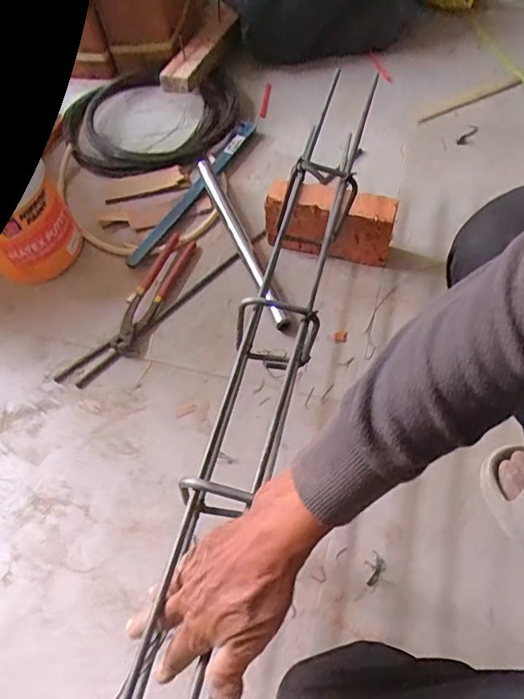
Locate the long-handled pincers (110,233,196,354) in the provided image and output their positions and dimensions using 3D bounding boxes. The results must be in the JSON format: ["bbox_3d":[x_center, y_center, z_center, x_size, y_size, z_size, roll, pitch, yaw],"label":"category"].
[{"bbox_3d":[-0.165,-0.092,0.779,0.054,0.014,0.227,17,62,14],"label":"long-handled pincers"}]

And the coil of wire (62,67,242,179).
[{"bbox_3d":[-0.225,-0.450,0.990,0.315,0.050,0.290,-2,59,3],"label":"coil of wire"}]

